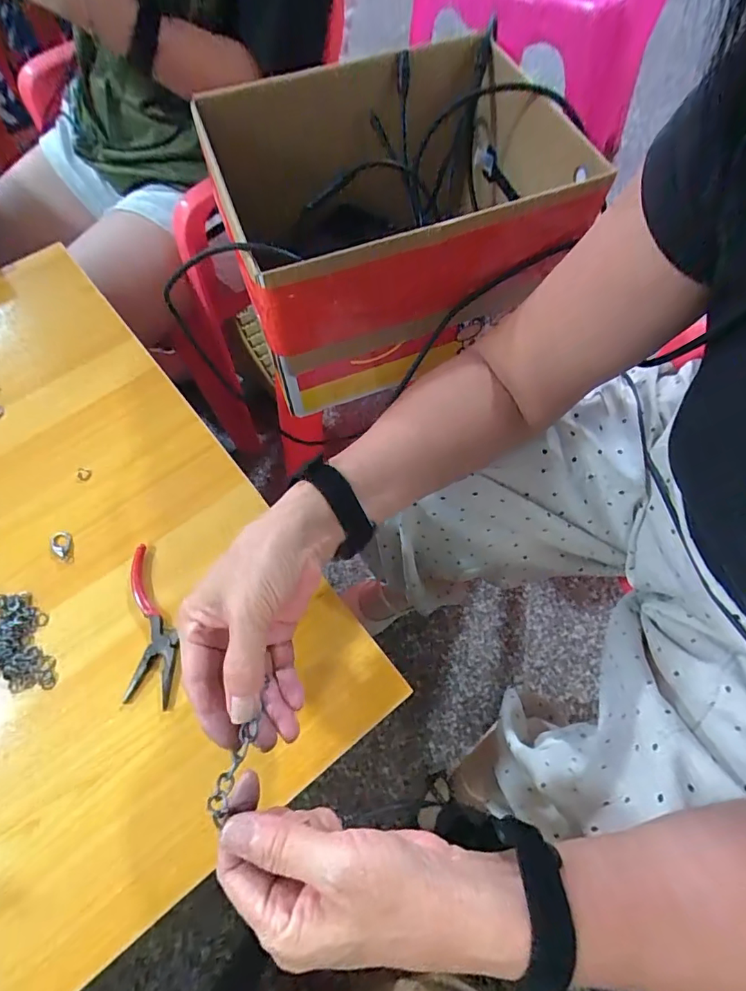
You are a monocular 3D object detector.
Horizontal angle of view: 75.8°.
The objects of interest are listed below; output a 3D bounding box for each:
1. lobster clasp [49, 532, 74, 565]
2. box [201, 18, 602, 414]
[{"bbox_3d":[-0.250,0.042,0.383,0.018,0.004,0.028,-17,66,-8],"label":"lobster clasp"},{"bbox_3d":[0.017,-0.250,0.453,0.297,0.163,0.220,-21,67,-10],"label":"box"}]

